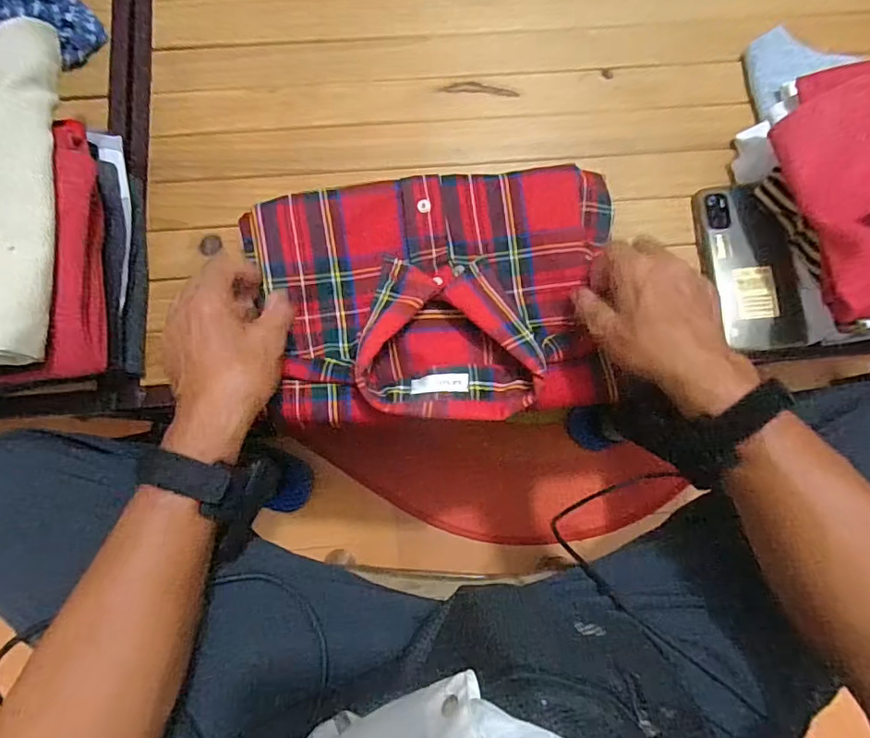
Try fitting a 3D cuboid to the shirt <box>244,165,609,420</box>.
[{"bbox_3d":[0.002,-0.066,0.458,0.301,0.037,0.213,-3,79,-1],"label":"shirt"}]

